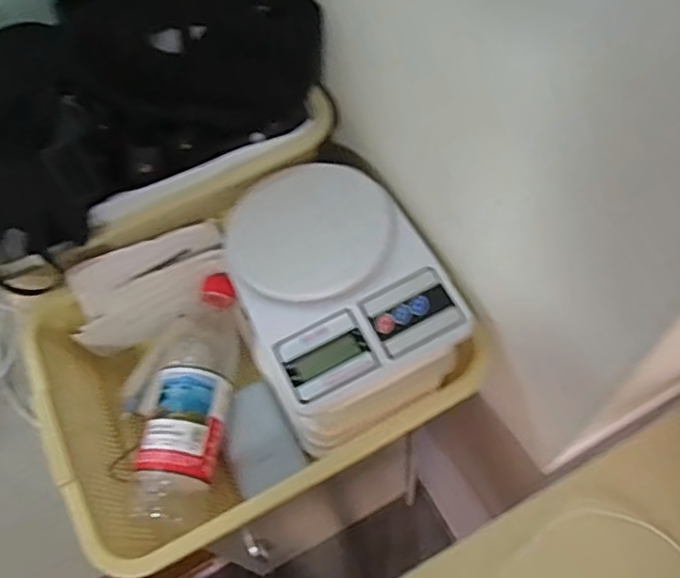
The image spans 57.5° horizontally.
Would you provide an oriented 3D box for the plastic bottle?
[{"bbox_3d":[-0.132,0.092,0.537,0.072,0.057,0.232,0,47,4],"label":"plastic bottle"}]

